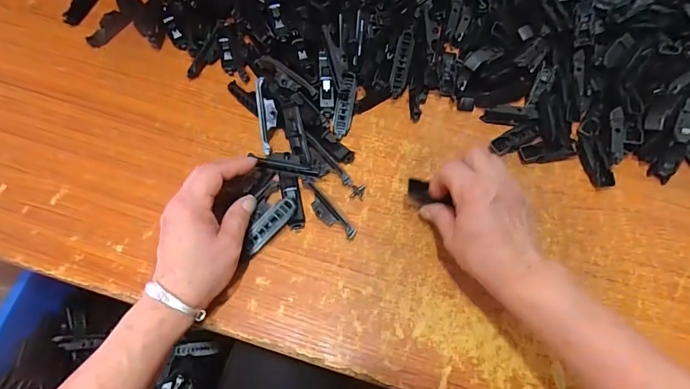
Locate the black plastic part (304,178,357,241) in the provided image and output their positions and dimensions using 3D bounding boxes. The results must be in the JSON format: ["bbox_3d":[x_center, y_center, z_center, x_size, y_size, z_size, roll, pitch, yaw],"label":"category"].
[{"bbox_3d":[-0.018,0.015,0.411,0.021,0.016,0.074,-40,74,-17],"label":"black plastic part"}]

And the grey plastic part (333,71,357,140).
[{"bbox_3d":[0.000,-0.101,0.459,0.020,0.014,0.074,11,89,2],"label":"grey plastic part"}]

